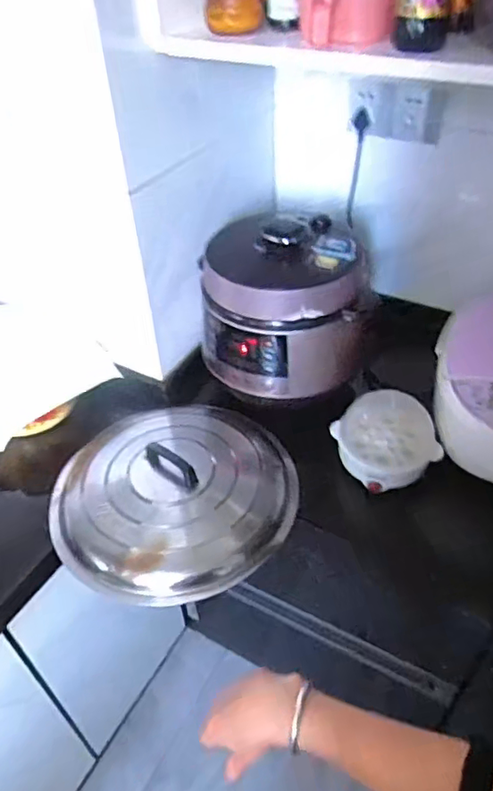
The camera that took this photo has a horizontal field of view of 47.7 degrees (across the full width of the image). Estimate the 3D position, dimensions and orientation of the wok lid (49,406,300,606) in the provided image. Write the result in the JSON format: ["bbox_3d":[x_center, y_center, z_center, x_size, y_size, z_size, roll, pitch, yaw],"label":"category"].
[{"bbox_3d":[-0.124,0.140,0.934,0.370,0.143,0.343,-2,41,1],"label":"wok lid"}]

